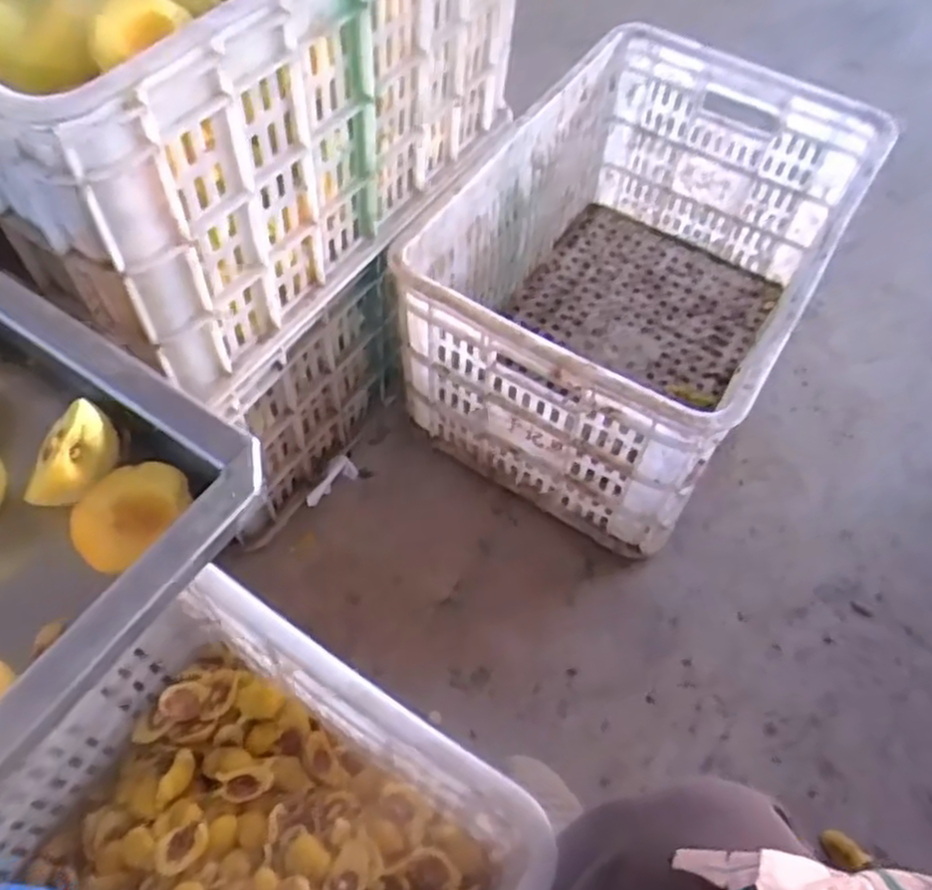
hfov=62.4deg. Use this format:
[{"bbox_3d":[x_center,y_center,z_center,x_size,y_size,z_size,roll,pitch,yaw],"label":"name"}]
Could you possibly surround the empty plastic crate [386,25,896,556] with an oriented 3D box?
[{"bbox_3d":[0.197,-0.196,0.889,0.341,0.266,0.510,30,61,15],"label":"empty plastic crate"}]

